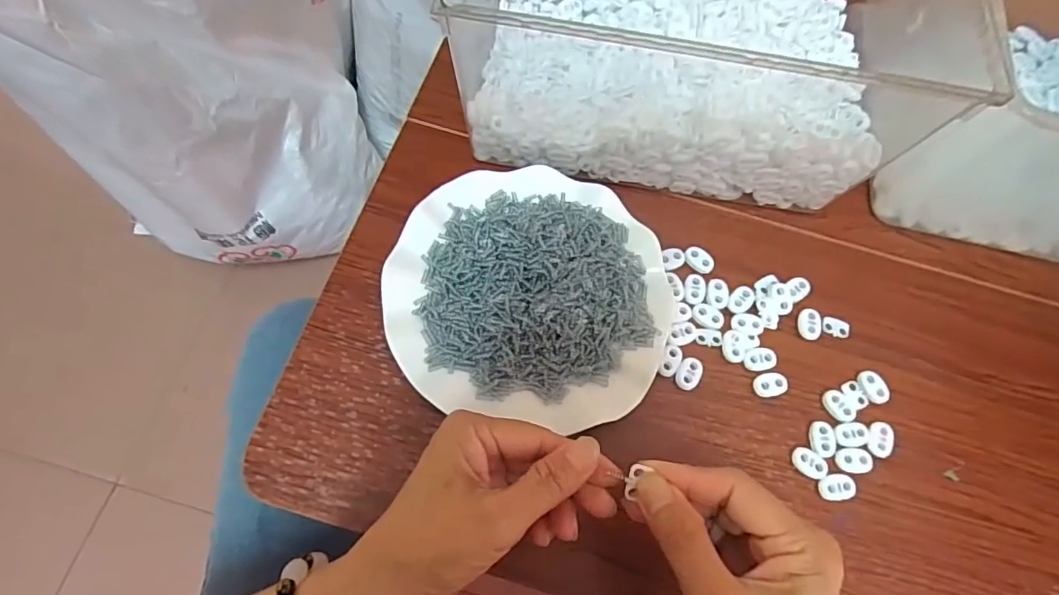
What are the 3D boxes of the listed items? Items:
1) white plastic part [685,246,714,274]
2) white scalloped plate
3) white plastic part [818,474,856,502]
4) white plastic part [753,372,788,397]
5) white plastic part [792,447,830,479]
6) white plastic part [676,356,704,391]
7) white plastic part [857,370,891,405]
[{"bbox_3d":[0.125,-0.028,0.390,0.016,0.004,0.023,-41,77,-17],"label":"white plastic part"},{"bbox_3d":[0.001,-0.005,0.359,0.178,0.028,0.171,1,69,-4],"label":"white scalloped plate"},{"bbox_3d":[0.195,0.121,0.338,0.022,0.009,0.015,-3,69,-6],"label":"white plastic part"},{"bbox_3d":[0.162,0.059,0.357,0.022,0.006,0.015,-5,69,-6],"label":"white plastic part"},{"bbox_3d":[0.180,0.106,0.340,0.022,0.005,0.015,40,71,11],"label":"white plastic part"},{"bbox_3d":[0.107,0.051,0.356,0.016,0.005,0.023,24,69,5],"label":"white plastic part"},{"bbox_3d":[0.235,0.062,0.364,0.015,0.010,0.023,-15,71,-10],"label":"white plastic part"}]

